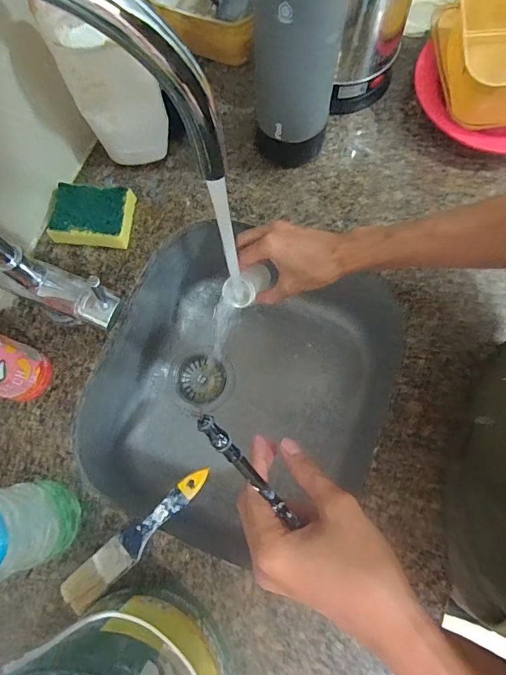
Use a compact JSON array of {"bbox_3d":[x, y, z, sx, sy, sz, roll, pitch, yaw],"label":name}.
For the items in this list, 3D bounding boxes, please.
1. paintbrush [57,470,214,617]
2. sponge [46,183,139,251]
[{"bbox_3d":[-0.118,0.207,0.432,0.181,0.021,0.033,-41,78,-9],"label":"paintbrush"},{"bbox_3d":[-0.202,-0.154,0.523,0.096,0.033,0.070,4,75,2],"label":"sponge"}]

